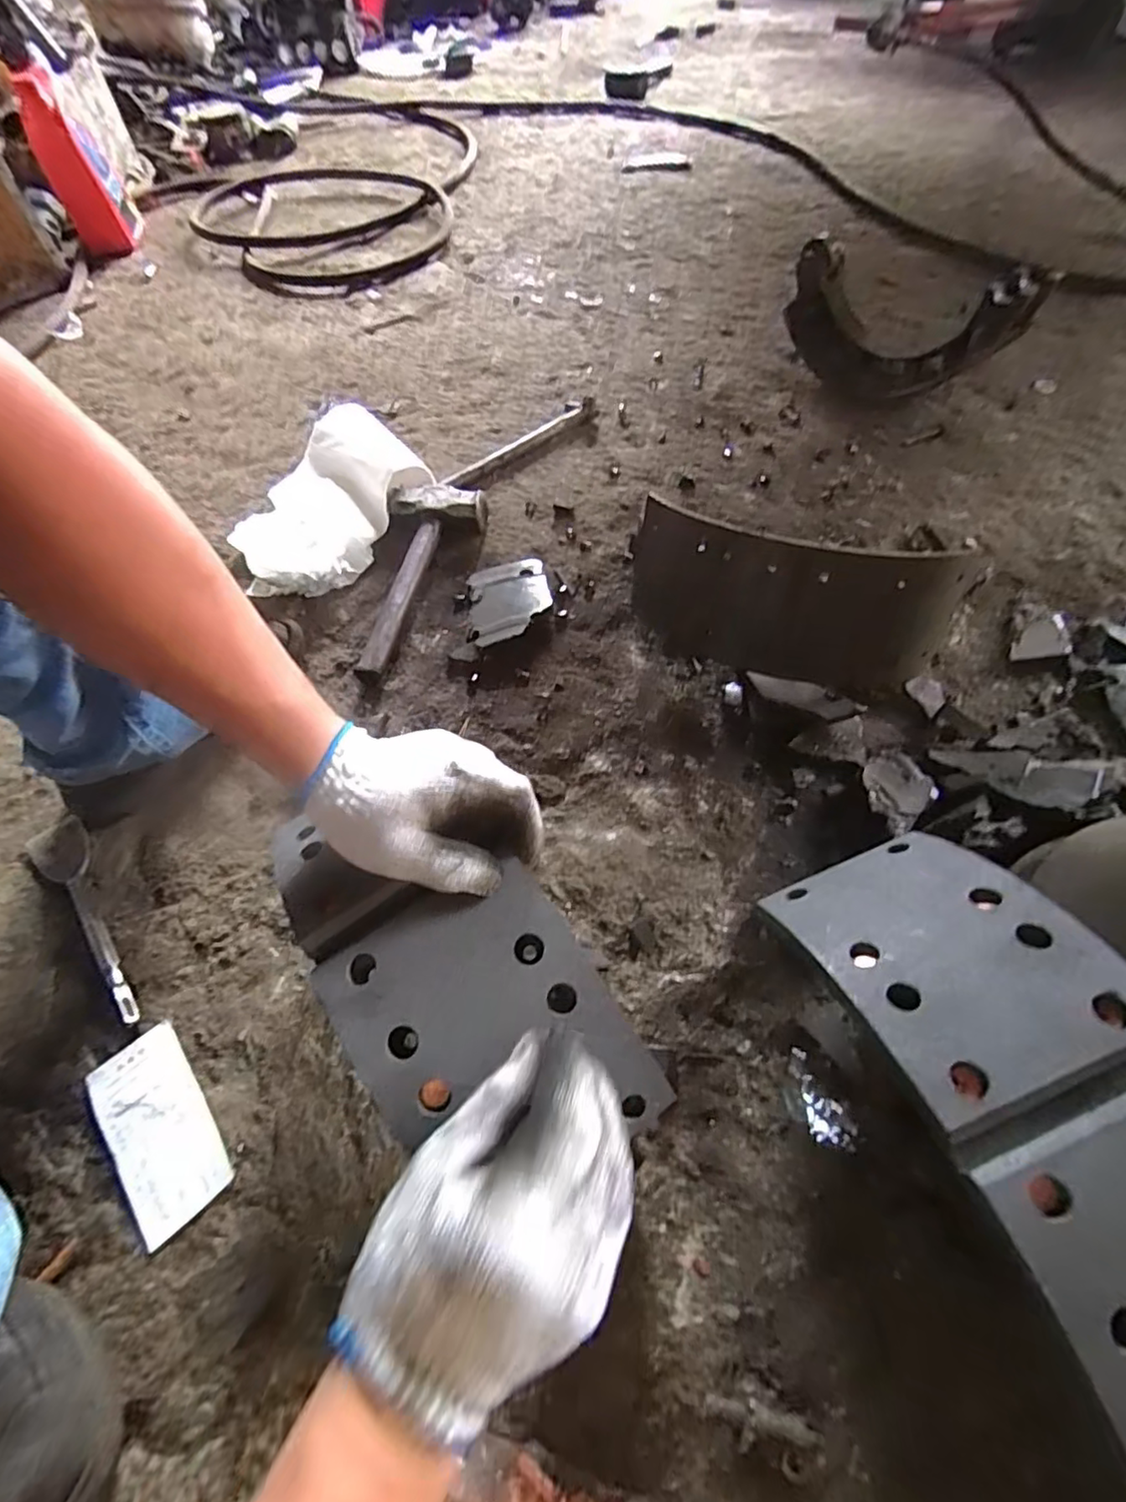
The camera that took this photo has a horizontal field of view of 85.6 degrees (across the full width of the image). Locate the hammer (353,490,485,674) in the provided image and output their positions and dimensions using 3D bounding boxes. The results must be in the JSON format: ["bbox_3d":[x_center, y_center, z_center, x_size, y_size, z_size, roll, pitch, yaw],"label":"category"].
[{"bbox_3d":[-0.164,-0.225,0.736,0.122,0.054,0.312,0,57,4],"label":"hammer"}]

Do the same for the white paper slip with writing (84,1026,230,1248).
[{"bbox_3d":[-0.297,0.275,0.444,0.065,0.011,0.134,-38,63,-19],"label":"white paper slip with writing"}]

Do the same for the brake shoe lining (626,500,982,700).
[{"bbox_3d":[0.213,-0.148,0.599,0.318,0.142,0.101,16,60,14],"label":"brake shoe lining"}]

